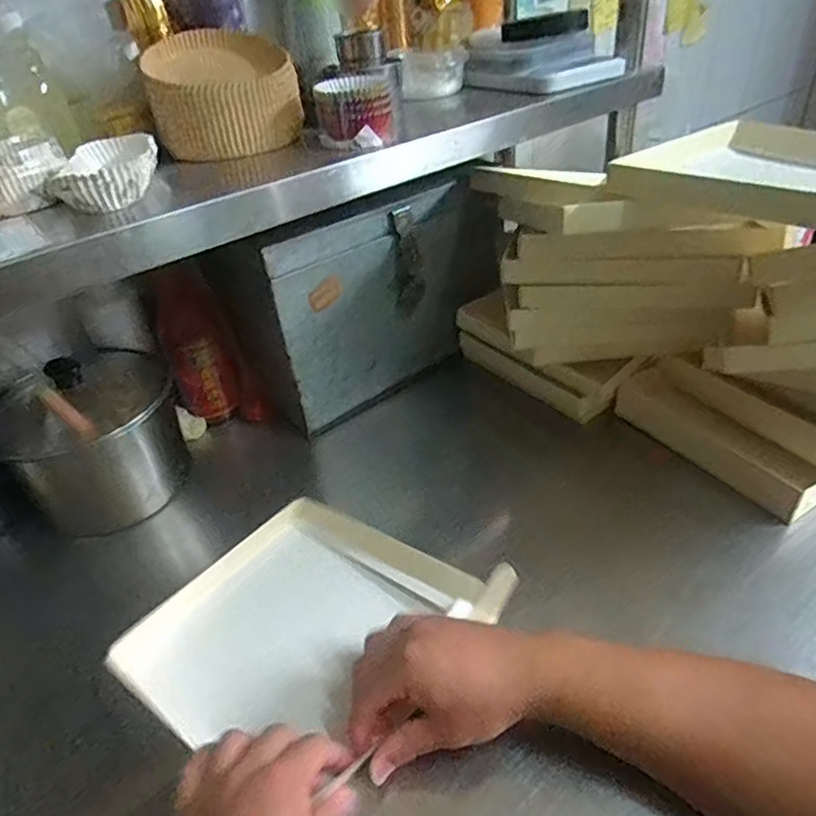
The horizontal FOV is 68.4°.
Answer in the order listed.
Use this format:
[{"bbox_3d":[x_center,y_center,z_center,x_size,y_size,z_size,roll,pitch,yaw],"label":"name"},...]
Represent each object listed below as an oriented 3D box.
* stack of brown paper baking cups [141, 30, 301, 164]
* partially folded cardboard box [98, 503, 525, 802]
[{"bbox_3d":[-0.188,-0.327,0.621,0.145,0.093,0.128,-15,38,-12],"label":"stack of brown paper baking cups"},{"bbox_3d":[-0.087,0.193,0.520,0.257,0.037,0.233,20,44,30],"label":"partially folded cardboard box"}]

